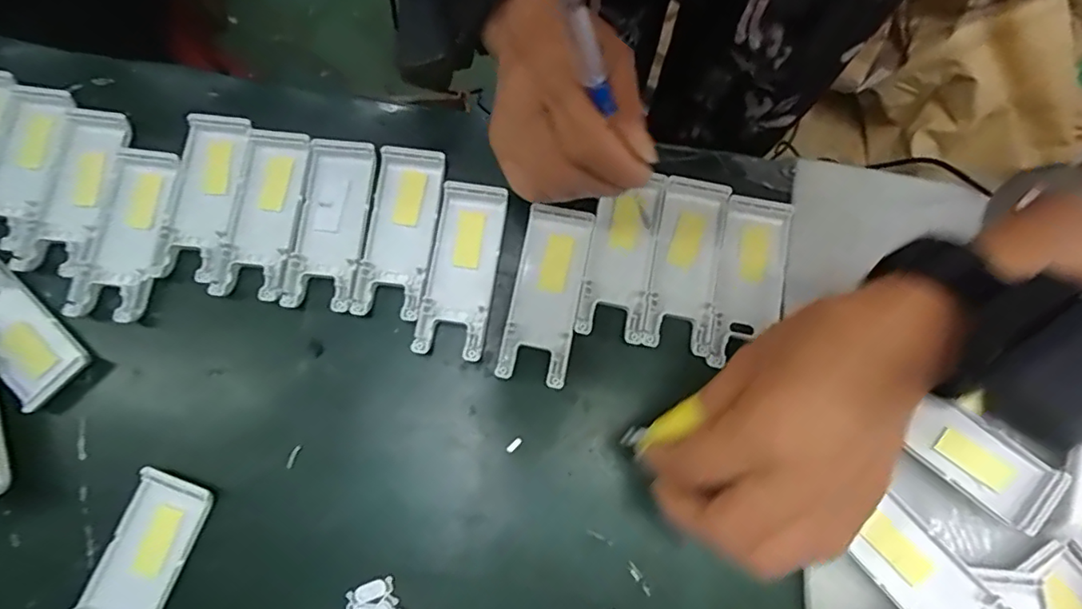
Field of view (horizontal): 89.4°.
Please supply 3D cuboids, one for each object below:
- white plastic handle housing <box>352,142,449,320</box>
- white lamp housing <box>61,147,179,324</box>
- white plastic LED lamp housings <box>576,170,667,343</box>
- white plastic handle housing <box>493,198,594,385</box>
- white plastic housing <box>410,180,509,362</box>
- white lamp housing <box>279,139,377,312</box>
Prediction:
[{"bbox_3d":[-0.085,-0.043,0.328,0.040,0.011,0.102,7,75,2],"label":"white plastic handle housing"},{"bbox_3d":[-0.248,-0.042,0.329,0.042,0.012,0.104,5,75,1],"label":"white lamp housing"},{"bbox_3d":[0.049,-0.030,0.326,0.040,0.007,0.101,14,78,4],"label":"white plastic LED lamp housings"},{"bbox_3d":[0.003,-0.007,0.321,0.039,0.005,0.105,11,75,3],"label":"white plastic handle housing"},{"bbox_3d":[-0.048,-0.021,0.325,0.039,0.008,0.104,9,75,2],"label":"white plastic housing"},{"bbox_3d":[-0.127,-0.049,0.328,0.040,0.008,0.103,5,75,1],"label":"white lamp housing"}]

